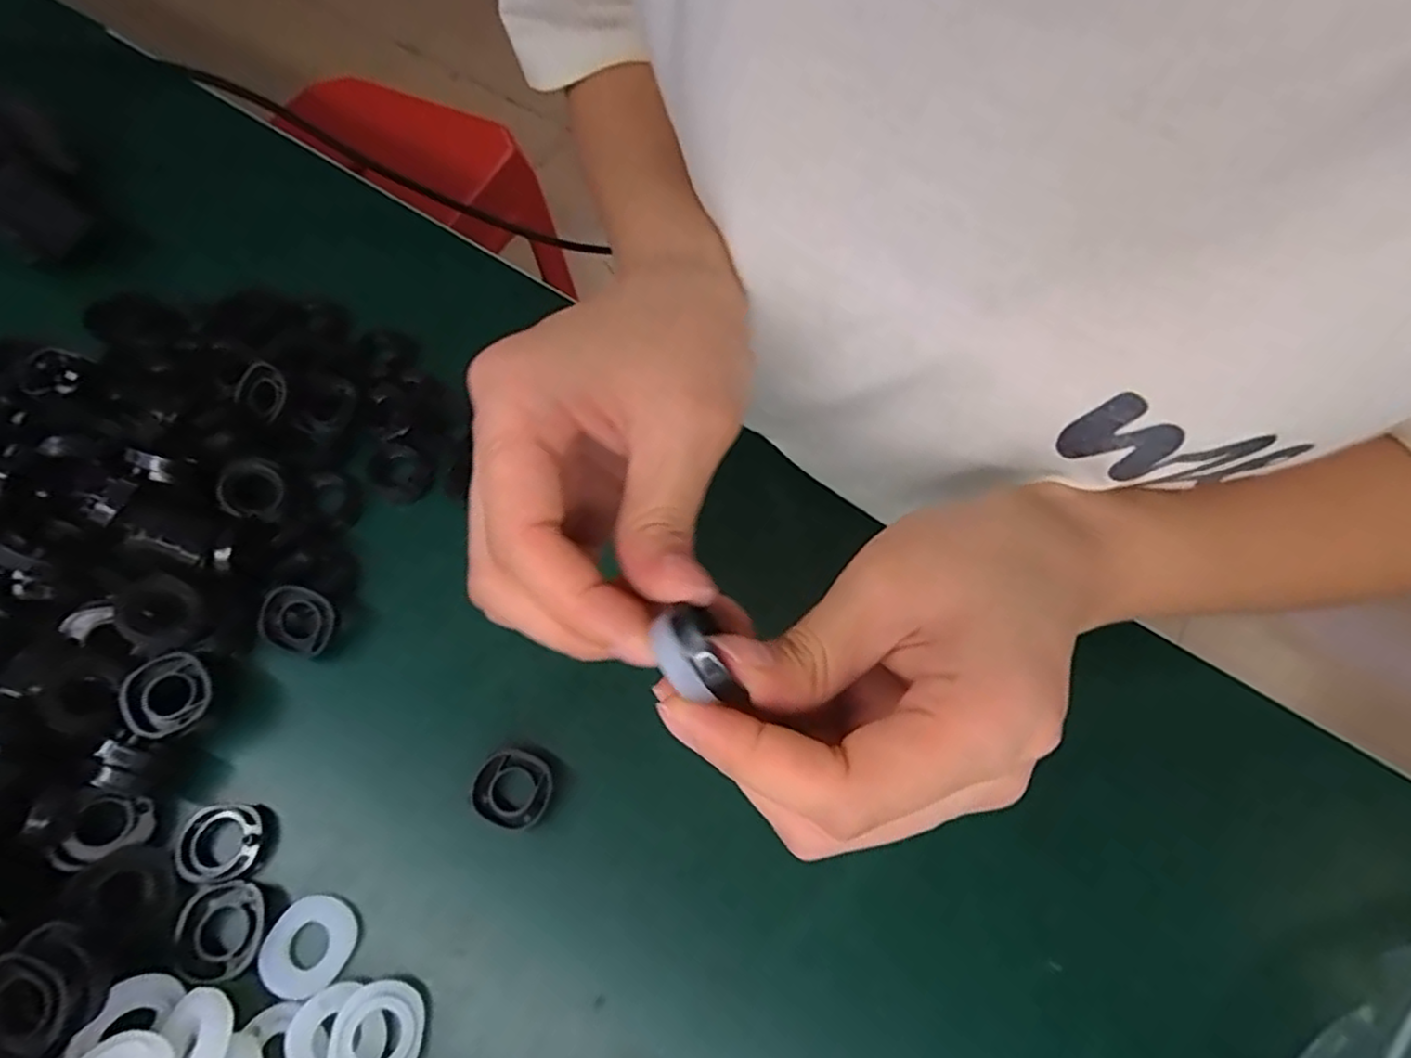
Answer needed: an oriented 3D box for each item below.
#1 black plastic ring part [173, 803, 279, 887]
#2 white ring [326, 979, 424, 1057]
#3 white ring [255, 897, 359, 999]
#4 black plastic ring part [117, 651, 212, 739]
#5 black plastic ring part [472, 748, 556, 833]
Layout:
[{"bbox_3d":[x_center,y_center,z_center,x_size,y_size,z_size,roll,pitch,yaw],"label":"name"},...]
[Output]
[{"bbox_3d":[-0.156,0.101,0.223,0.027,0.010,0.025,1,63,-2],"label":"black plastic ring part"},{"bbox_3d":[-0.096,0.148,0.200,0.024,0.005,0.028,14,54,-18],"label":"white ring"},{"bbox_3d":[-0.122,0.129,0.213,0.024,0.006,0.027,31,66,13],"label":"white ring"},{"bbox_3d":[-0.177,0.054,0.227,0.024,0.007,0.026,1,63,-2],"label":"black plastic ring part"},{"bbox_3d":[-0.065,0.089,0.235,0.026,0.011,0.024,24,65,10],"label":"black plastic ring part"}]

